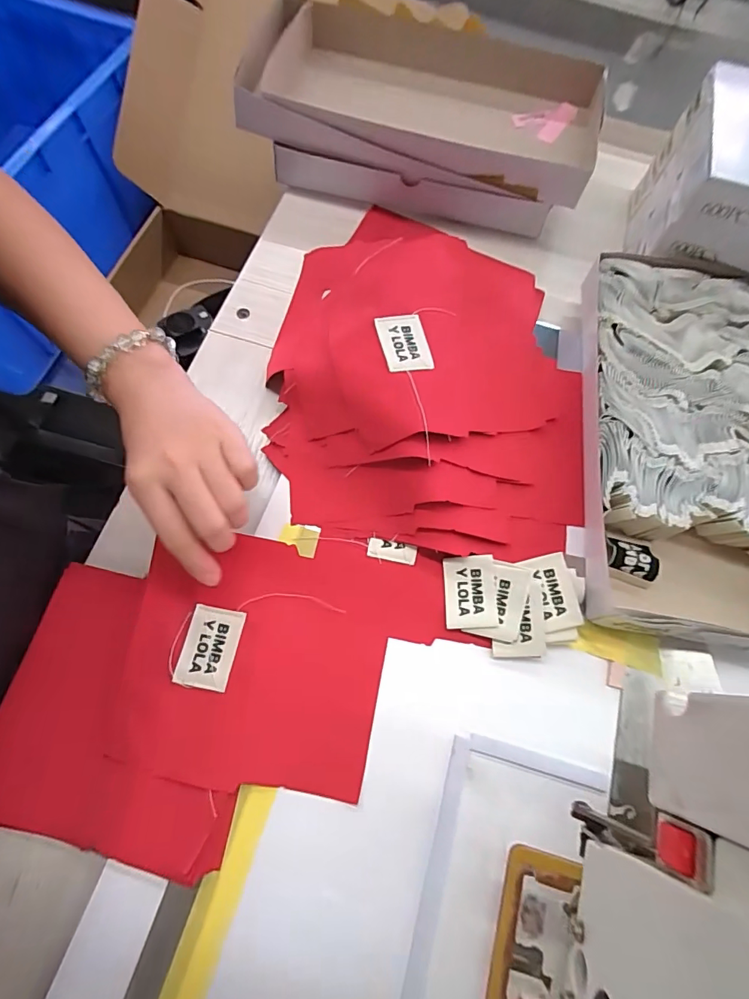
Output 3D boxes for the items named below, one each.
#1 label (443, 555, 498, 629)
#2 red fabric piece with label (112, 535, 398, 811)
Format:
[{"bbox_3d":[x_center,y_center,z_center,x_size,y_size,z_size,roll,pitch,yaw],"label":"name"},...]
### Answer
[{"bbox_3d":[0.066,0.064,0.315,0.035,0.004,0.049,-4,72,9],"label":"label"},{"bbox_3d":[-0.080,0.101,0.297,0.168,0.026,0.148,7,69,1],"label":"red fabric piece with label"}]

